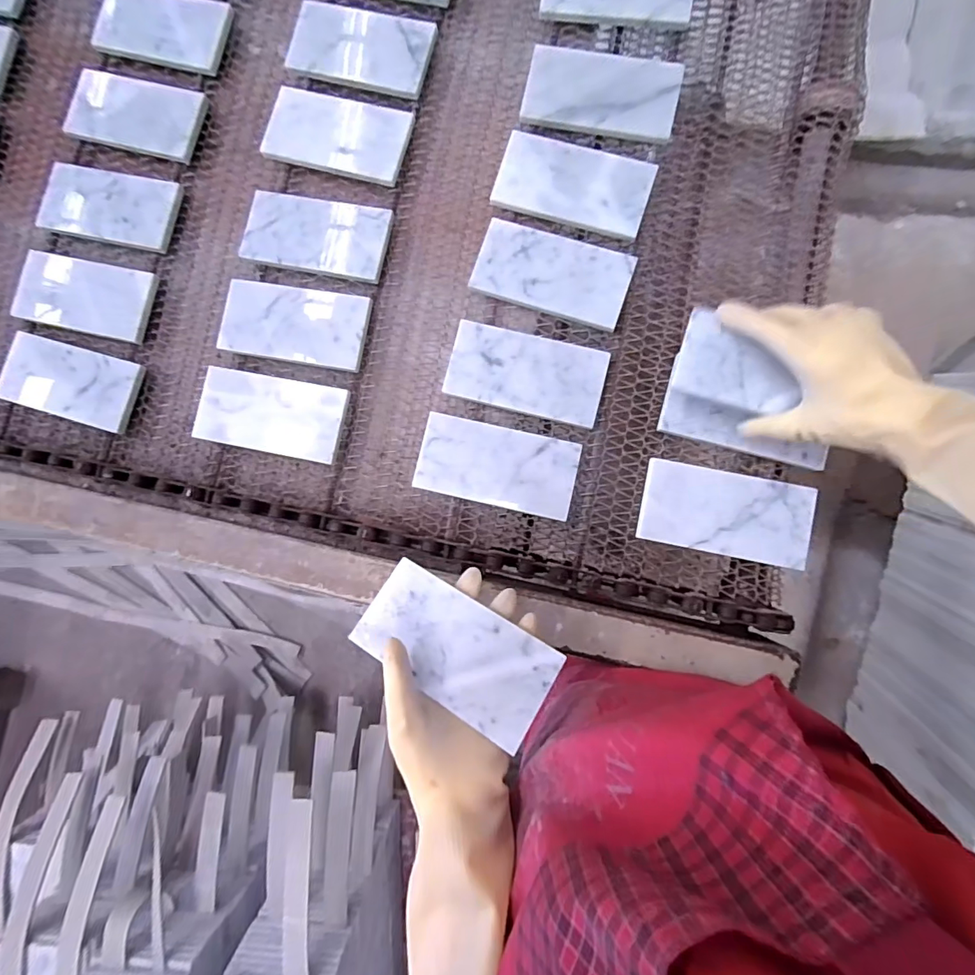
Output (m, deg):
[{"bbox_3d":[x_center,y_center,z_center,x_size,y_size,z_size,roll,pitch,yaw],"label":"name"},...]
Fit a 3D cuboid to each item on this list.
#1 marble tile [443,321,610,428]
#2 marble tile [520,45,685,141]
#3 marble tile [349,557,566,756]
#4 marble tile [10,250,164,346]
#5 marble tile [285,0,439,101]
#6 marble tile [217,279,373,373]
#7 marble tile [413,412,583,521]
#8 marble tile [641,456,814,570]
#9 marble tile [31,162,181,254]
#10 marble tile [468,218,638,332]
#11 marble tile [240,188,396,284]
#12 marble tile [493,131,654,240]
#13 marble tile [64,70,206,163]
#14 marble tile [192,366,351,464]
[{"bbox_3d":[0.040,-0.115,0.496,0.154,0.019,0.078,14,87,8],"label":"marble tile"},{"bbox_3d":[0.120,-0.414,0.514,0.157,0.017,0.083,14,87,8],"label":"marble tile"},{"bbox_3d":[-0.025,0.122,0.377,0.151,0.006,0.074,27,71,19],"label":"marble tile"},{"bbox_3d":[-0.456,-0.216,0.550,0.171,0.010,0.081,14,87,8],"label":"marble tile"},{"bbox_3d":[-0.139,-0.477,0.531,0.158,0.007,0.080,19,93,9],"label":"marble tile"},{"bbox_3d":[-0.205,-0.171,0.514,0.159,0.008,0.079,10,88,10],"label":"marble tile"},{"bbox_3d":[0.010,-0.022,0.479,0.152,0.004,0.076,12,80,3],"label":"marble tile"},{"bbox_3d":[0.225,0.024,0.460,0.153,0.012,0.077,11,87,8],"label":"marble tile"},{"bbox_3d":[-0.428,-0.316,0.551,0.172,0.011,0.076,16,98,11],"label":"marble tile"},{"bbox_3d":[0.067,-0.220,0.502,0.154,0.016,0.080,20,88,9],"label":"marble tile"},{"bbox_3d":[-0.184,-0.269,0.521,0.159,0.008,0.081,13,83,9],"label":"marble tile"},{"bbox_3d":[0.090,-0.314,0.509,0.153,0.016,0.080,18,88,9],"label":"marble tile"},{"bbox_3d":[-0.406,-0.425,0.558,0.159,0.018,0.078,16,99,5],"label":"marble tile"},{"bbox_3d":[-0.226,-0.076,0.506,0.158,0.010,0.077,11,90,12],"label":"marble tile"}]

